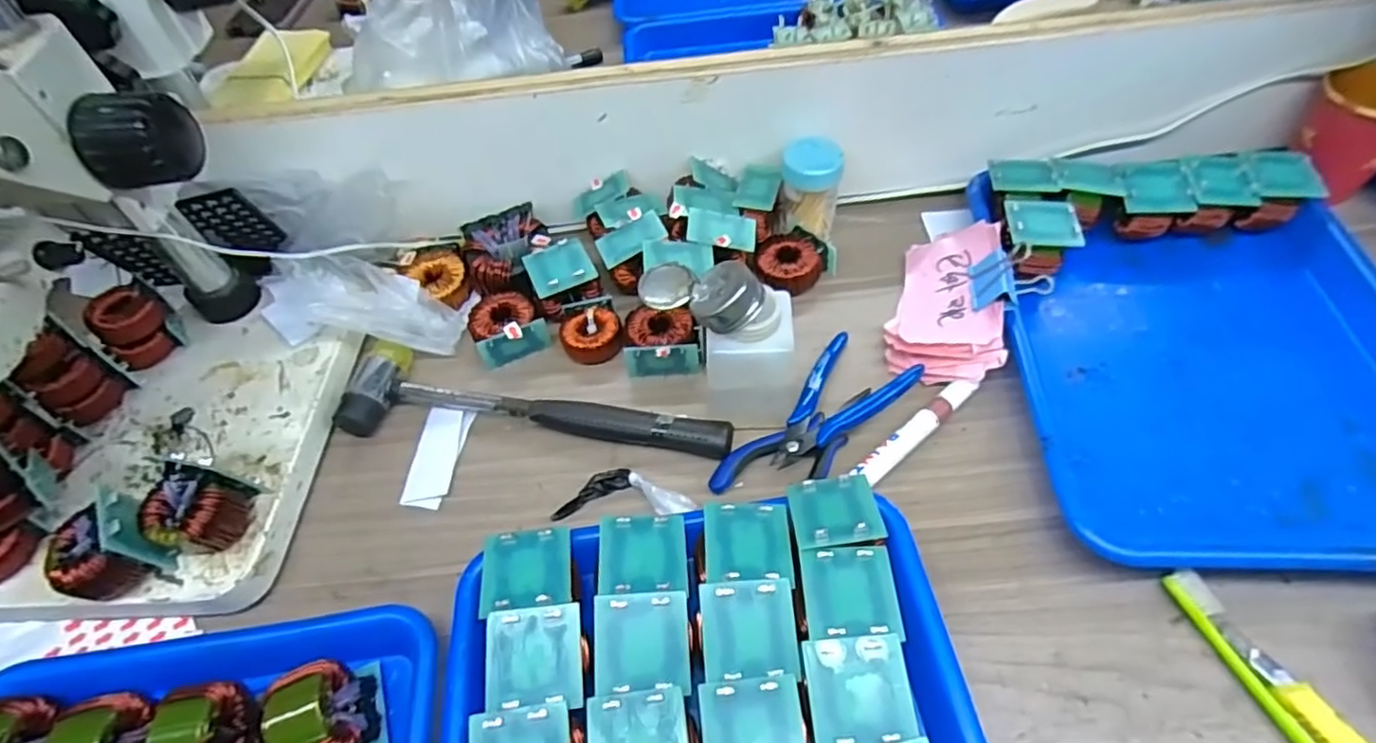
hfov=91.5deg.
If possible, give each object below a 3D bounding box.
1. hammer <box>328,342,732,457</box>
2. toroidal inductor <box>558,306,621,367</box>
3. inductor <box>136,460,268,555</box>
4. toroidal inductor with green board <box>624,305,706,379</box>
[{"bbox_3d":[-0.101,0.016,0.453,0.261,0.025,0.065,3,54,8],"label":"hammer"},{"bbox_3d":[-0.070,-0.028,0.487,0.043,0.013,0.044,-12,53,-4],"label":"toroidal inductor"},{"bbox_3d":[-0.280,0.077,0.378,0.041,0.047,0.043,-3,53,3],"label":"inductor"},{"bbox_3d":[-0.016,-0.022,0.474,0.055,0.026,0.043,-3,53,3],"label":"toroidal inductor with green board"}]

